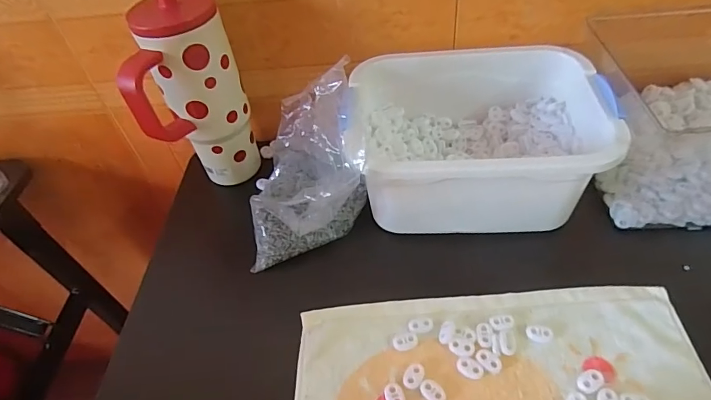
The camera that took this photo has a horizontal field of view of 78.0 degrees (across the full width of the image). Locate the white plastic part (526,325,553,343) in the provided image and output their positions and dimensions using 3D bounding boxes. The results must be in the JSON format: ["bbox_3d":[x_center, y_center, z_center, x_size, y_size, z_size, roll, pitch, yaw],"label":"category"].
[{"bbox_3d":[0.160,0.116,0.383,0.021,0.004,0.015,10,51,15],"label":"white plastic part"}]

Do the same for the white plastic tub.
[{"bbox_3d":[0.121,-0.066,0.468,0.242,0.099,0.186,-3,48,5],"label":"white plastic tub"}]

